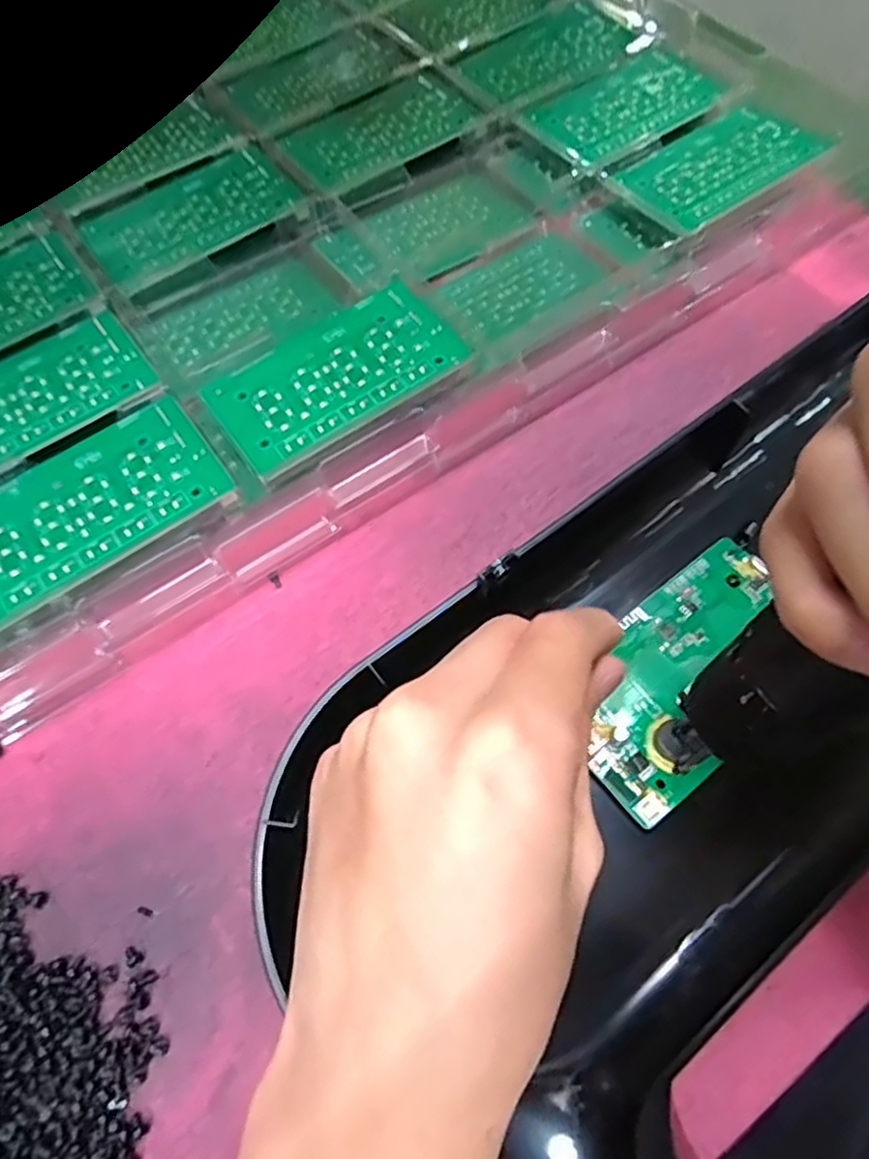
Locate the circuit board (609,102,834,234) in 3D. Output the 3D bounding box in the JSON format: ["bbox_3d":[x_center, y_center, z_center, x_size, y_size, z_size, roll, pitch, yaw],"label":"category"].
[{"bbox_3d":[0.150,-0.220,0.368,0.103,0.010,0.059,-33,66,-17],"label":"circuit board"}]

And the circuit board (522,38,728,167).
[{"bbox_3d":[0.108,-0.268,0.394,0.110,0.004,0.061,-39,68,-19],"label":"circuit board"}]

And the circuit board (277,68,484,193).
[{"bbox_3d":[-0.030,-0.254,0.395,0.110,0.007,0.061,-40,69,-19],"label":"circuit board"}]

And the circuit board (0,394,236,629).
[{"bbox_3d":[-0.140,-0.029,0.276,0.106,0.004,0.061,-33,68,-13],"label":"circuit board"}]

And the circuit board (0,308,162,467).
[{"bbox_3d":[-0.178,-0.078,0.305,0.105,0.008,0.061,-32,66,-17],"label":"circuit board"}]

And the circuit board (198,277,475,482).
[{"bbox_3d":[-0.044,-0.091,0.305,0.106,0.004,0.058,-35,68,-14],"label":"circuit board"}]

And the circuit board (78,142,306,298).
[{"bbox_3d":[-0.126,-0.190,0.364,0.107,0.005,0.062,-36,68,-18],"label":"circuit board"}]

